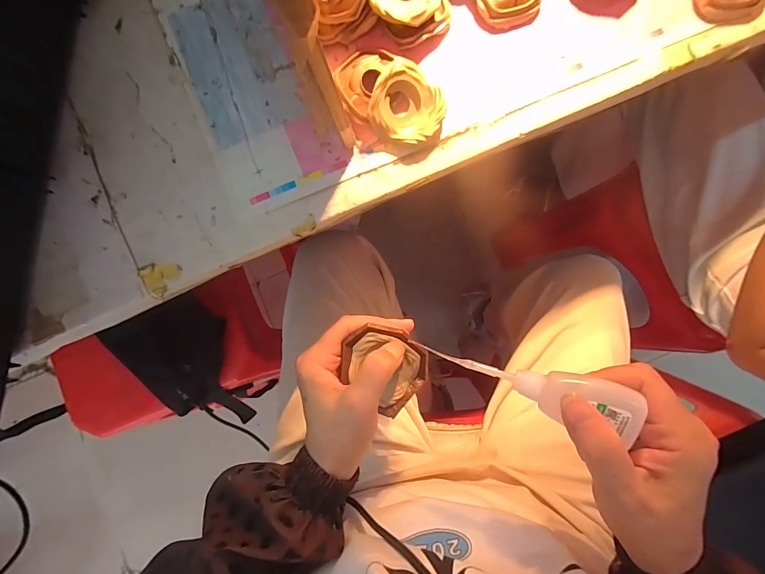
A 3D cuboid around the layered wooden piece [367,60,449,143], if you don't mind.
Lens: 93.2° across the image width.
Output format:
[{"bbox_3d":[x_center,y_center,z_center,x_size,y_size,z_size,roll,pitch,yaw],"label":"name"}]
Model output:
[{"bbox_3d":[0.016,-0.123,0.248,0.049,0.019,0.049,-4,104,-16],"label":"layered wooden piece"}]

